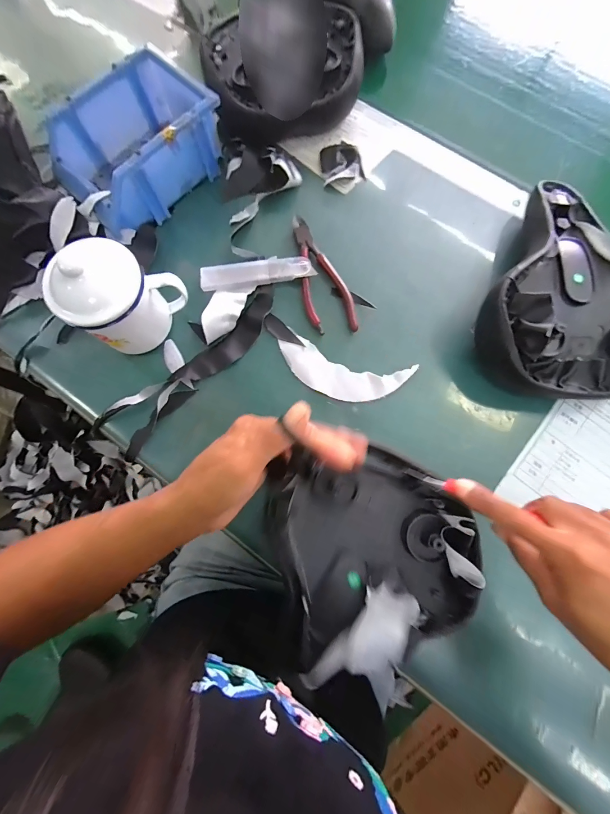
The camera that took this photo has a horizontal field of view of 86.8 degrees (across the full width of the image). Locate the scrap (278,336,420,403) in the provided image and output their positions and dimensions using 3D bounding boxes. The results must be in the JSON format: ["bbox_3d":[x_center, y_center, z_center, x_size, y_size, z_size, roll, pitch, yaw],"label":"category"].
[{"bbox_3d":[0.042,-0.037,0.356,0.146,0.004,0.054,17,79,4],"label":"scrap"}]

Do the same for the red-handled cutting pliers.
[{"bbox_3d":[0.018,-0.154,0.373,0.052,0.007,0.152,-13,78,-3],"label":"red-handled cutting pliers"}]

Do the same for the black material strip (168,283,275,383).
[{"bbox_3d":[-0.082,-0.076,0.364,0.042,0.007,0.151,41,81,8],"label":"black material strip"}]

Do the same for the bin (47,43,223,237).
[{"bbox_3d":[-0.194,-0.299,0.372,0.176,0.072,0.124,-43,81,-8],"label":"bin"}]

